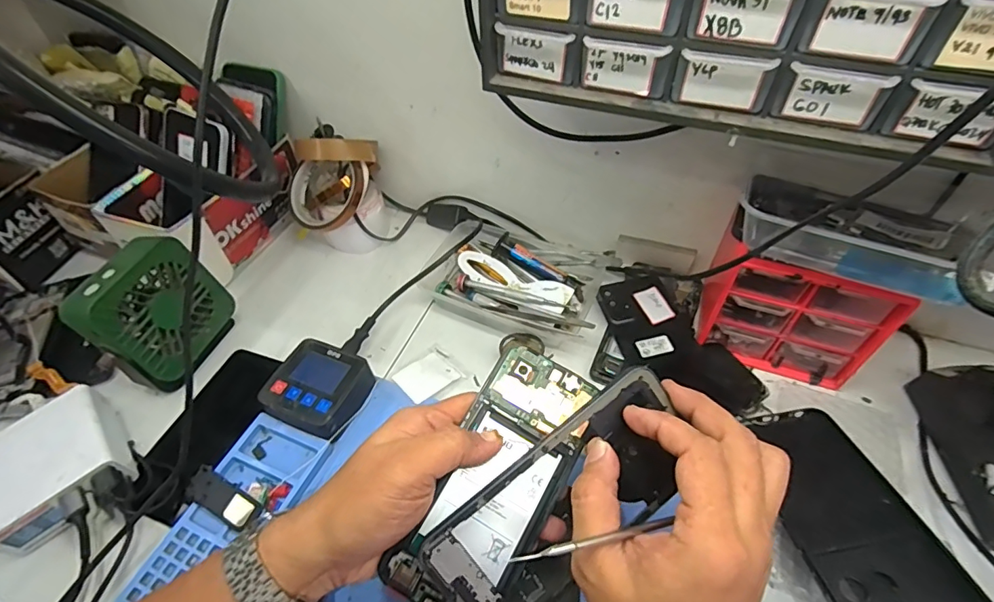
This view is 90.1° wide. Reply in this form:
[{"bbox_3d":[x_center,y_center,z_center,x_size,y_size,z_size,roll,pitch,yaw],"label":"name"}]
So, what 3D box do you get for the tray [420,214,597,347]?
[{"bbox_3d":[0.018,-0.025,0.505,0.168,0.041,0.128,16,52,15],"label":"tray"}]

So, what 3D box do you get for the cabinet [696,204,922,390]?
[{"bbox_3d":[0.250,-0.012,0.429,0.138,0.112,0.095,13,51,13],"label":"cabinet"}]

